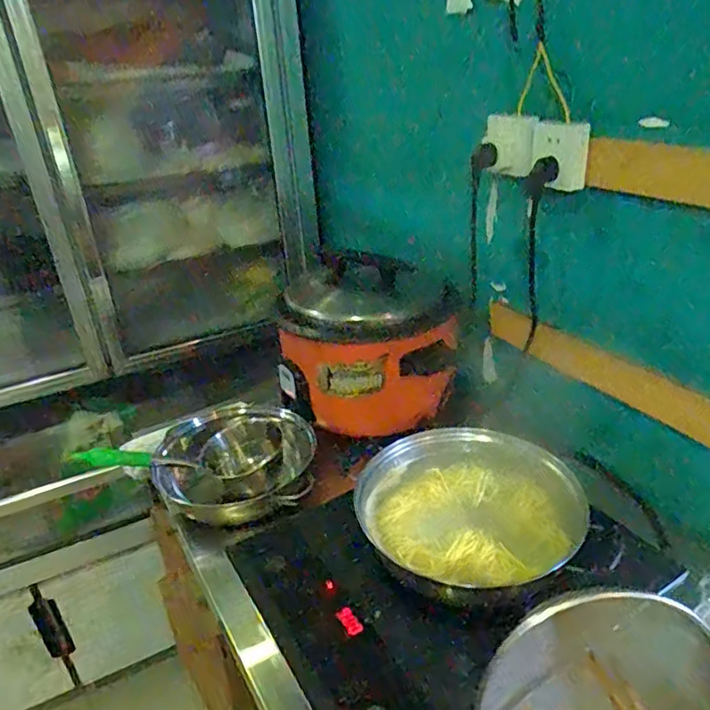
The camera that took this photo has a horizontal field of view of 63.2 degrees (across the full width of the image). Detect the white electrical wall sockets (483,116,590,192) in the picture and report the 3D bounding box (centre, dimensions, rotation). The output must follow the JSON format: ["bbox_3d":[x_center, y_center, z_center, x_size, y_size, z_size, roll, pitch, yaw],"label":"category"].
[{"bbox_3d":[0.265,-0.312,0.887,0.062,0.093,0.173,-21,32,-29],"label":"white electrical wall sockets"}]

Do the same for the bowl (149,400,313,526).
[{"bbox_3d":[-0.198,0.171,0.947,0.245,0.074,0.245,-3,28,2],"label":"bowl"}]

